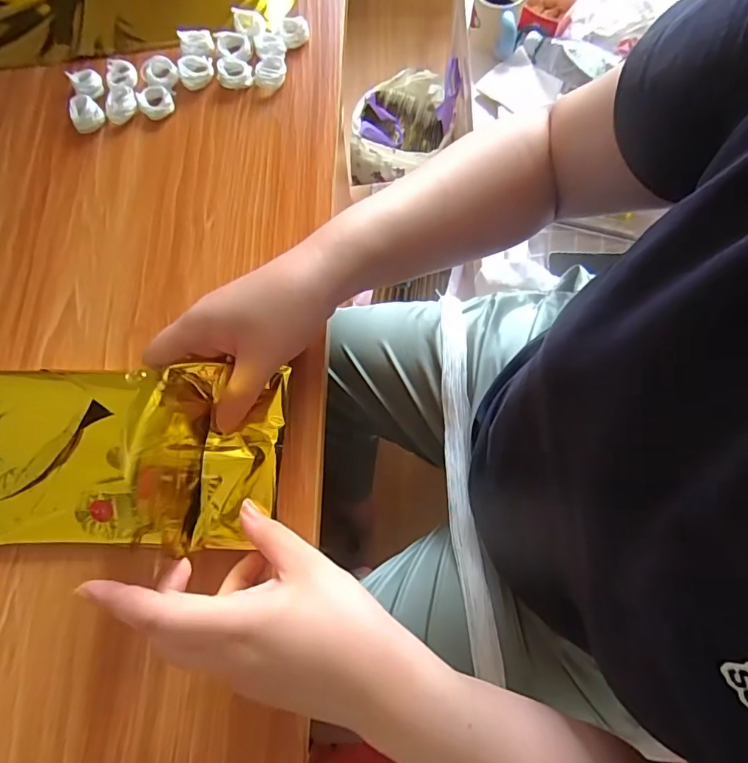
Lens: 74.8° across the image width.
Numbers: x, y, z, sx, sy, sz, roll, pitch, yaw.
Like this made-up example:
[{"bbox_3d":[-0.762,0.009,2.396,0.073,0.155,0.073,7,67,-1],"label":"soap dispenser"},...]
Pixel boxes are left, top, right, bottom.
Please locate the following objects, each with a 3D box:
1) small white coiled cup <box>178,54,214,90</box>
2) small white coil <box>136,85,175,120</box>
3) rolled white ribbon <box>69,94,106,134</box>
[{"bbox_3d":[-0.156,-0.275,0.434,0.028,0.019,0.026,0,72,0],"label":"small white coiled cup"},{"bbox_3d":[-0.190,-0.242,0.426,0.029,0.011,0.029,0,72,0],"label":"small white coil"},{"bbox_3d":[-0.249,-0.231,0.421,0.026,0.010,0.031,-36,76,-11],"label":"rolled white ribbon"}]

